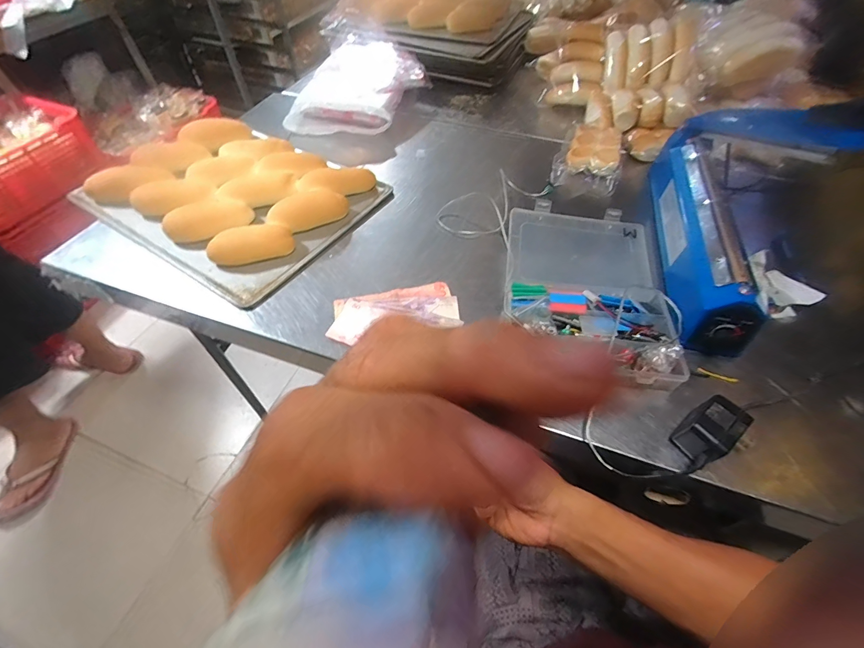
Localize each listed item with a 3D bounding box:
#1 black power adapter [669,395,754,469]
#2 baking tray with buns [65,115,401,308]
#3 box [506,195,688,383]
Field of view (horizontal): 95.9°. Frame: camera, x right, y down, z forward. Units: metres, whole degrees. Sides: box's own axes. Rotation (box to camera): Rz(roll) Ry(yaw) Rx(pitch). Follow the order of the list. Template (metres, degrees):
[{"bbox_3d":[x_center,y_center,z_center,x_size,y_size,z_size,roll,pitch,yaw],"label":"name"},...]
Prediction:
[{"bbox_3d":[0.277,0.107,0.391,0.056,0.045,0.041,-31,59,-21],"label":"black power adapter"},{"bbox_3d":[-0.330,-0.222,0.646,0.418,0.047,0.322,26,58,18],"label":"baking tray with buns"},{"bbox_3d":[0.207,-0.052,0.513,0.210,0.040,0.265,8,54,6],"label":"box"}]

